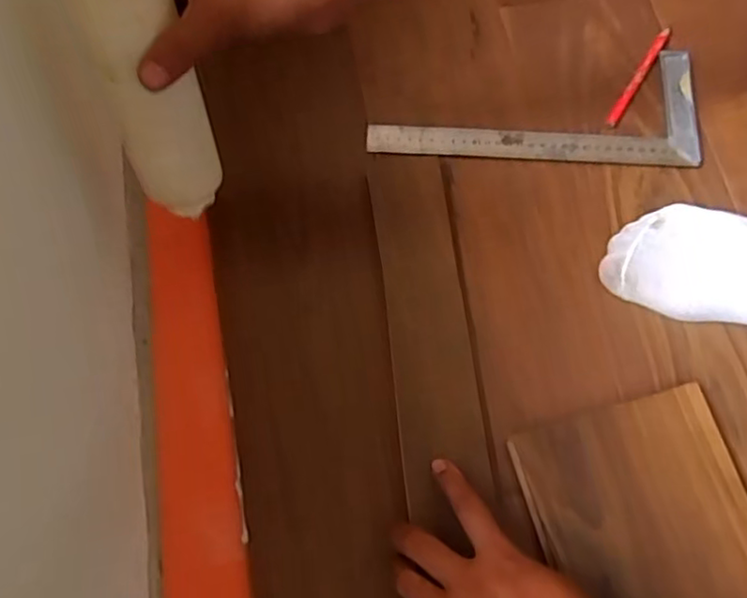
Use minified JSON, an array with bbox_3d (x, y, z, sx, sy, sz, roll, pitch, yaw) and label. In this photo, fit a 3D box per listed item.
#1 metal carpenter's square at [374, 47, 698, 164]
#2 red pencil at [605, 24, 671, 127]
[{"bbox_3d":[0.149,-0.183,0.582,0.299,0.008,0.114,3,73,2],"label":"metal carpenter's square"},{"bbox_3d":[0.251,-0.211,0.588,0.010,0.004,0.122,32,76,10],"label":"red pencil"}]

